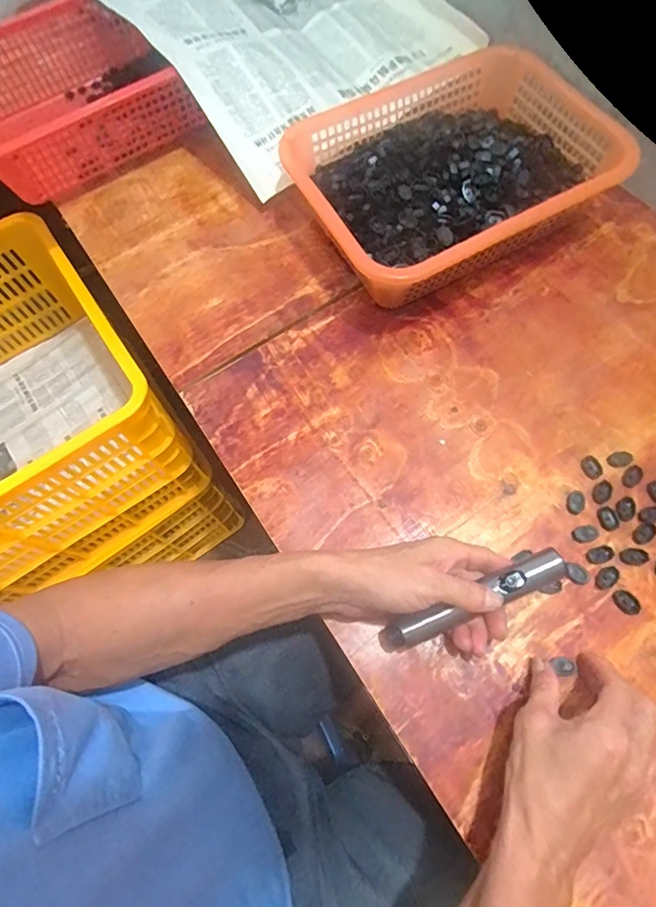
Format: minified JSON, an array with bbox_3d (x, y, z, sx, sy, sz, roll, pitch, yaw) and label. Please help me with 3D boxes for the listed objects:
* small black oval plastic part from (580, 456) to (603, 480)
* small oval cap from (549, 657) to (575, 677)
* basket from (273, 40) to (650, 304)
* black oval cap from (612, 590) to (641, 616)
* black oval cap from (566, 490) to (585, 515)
[{"bbox_3d":[0.256,0.014,0.458,0.018,0.004,0.022,-30,70,-10],"label":"small black oval plastic part"},{"bbox_3d":[0.196,0.177,0.392,0.015,0.007,0.015,-15,68,-4],"label":"small oval cap"},{"bbox_3d":[0.147,-0.319,0.553,0.331,0.090,0.253,-27,70,-8],"label":"basket"},{"bbox_3d":[0.260,0.129,0.409,0.015,0.006,0.022,-37,71,-12],"label":"black oval cap"},{"bbox_3d":[0.234,0.046,0.445,0.016,0.006,0.025,23,71,11],"label":"black oval cap"}]

